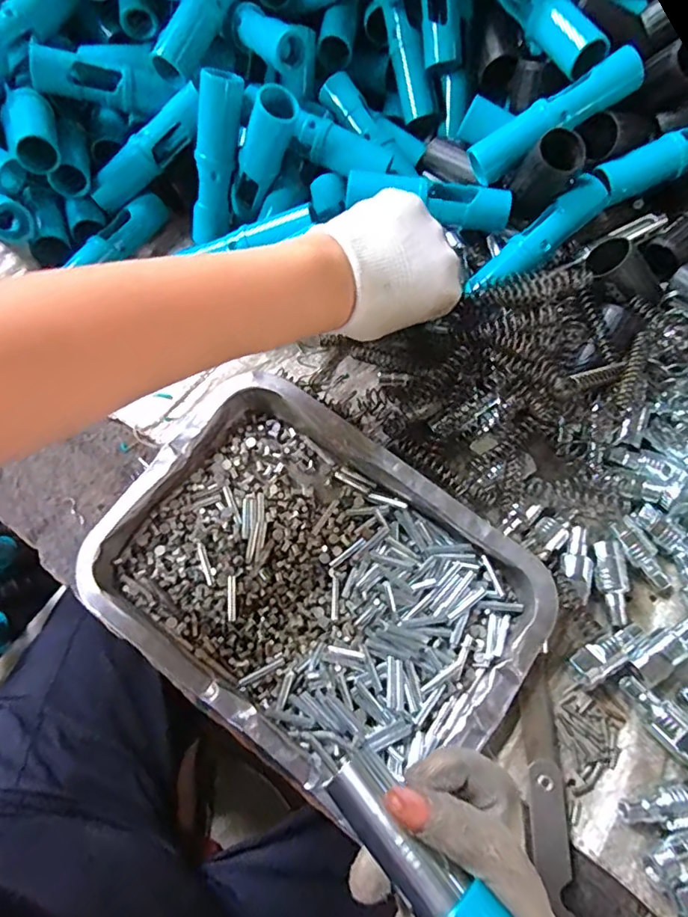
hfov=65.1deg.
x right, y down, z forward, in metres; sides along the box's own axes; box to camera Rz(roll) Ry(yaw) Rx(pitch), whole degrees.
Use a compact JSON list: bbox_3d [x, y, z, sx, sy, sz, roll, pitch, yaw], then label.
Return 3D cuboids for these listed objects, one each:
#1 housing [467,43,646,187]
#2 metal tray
[{"bbox_3d":[0.147,-0.239,0.378,0.121,0.022,0.022,-28,69,13],"label":"housing"},{"bbox_3d":[-0.018,0.075,0.329,0.250,0.030,0.182,35,72,13],"label":"metal tray"}]

